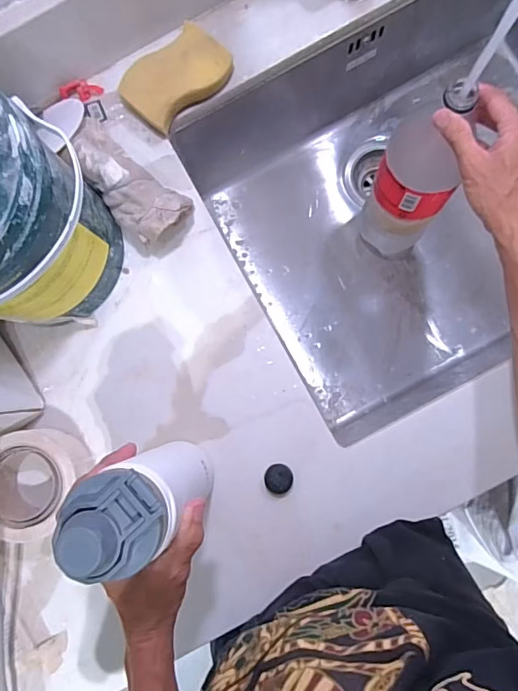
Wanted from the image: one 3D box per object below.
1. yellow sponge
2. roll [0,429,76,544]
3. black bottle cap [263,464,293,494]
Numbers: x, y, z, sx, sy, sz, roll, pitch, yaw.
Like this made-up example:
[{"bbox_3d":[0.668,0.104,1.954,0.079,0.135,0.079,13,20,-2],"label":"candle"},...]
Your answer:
[{"bbox_3d":[-0.091,-0.293,0.537,0.118,0.031,0.072,-39,83,-1],"label":"yellow sponge"},{"bbox_3d":[-0.236,0.138,0.494,0.098,0.052,0.107,0,84,4],"label":"roll"},{"bbox_3d":[0.020,0.138,0.503,0.028,0.015,0.028,0,84,4],"label":"black bottle cap"}]

